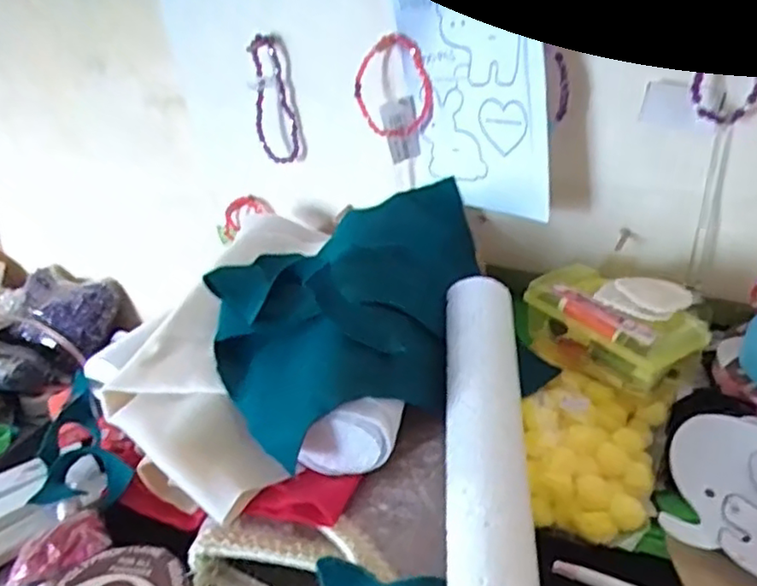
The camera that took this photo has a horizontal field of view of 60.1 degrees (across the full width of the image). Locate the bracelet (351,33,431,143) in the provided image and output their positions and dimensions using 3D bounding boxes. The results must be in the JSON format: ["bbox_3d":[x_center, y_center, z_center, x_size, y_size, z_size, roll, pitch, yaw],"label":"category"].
[{"bbox_3d":[0.013,-0.182,0.587,0.068,0.087,0.009,-20,24,4],"label":"bracelet"}]

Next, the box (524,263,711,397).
[{"bbox_3d":[0.180,0.028,0.513,0.060,0.059,0.128,-22,35,-24],"label":"box"}]

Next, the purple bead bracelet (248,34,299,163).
[{"bbox_3d":[-0.106,-0.192,0.657,0.038,0.125,0.015,-3,32,5],"label":"purple bead bracelet"}]

